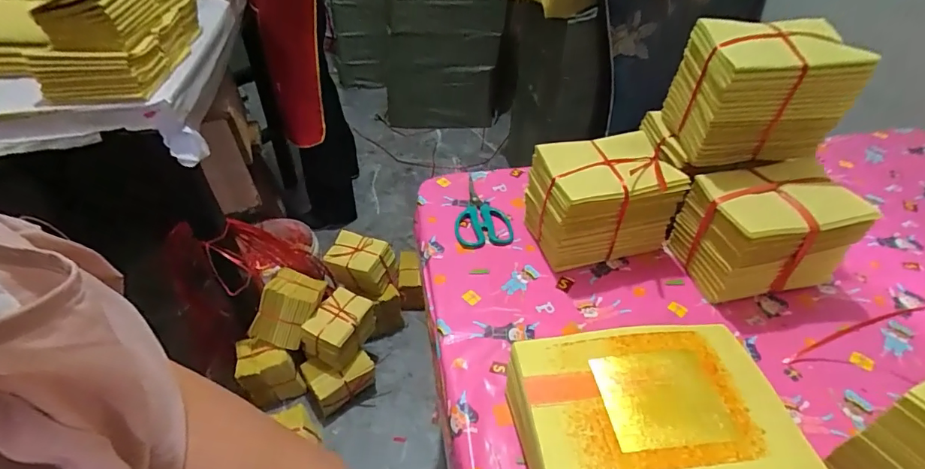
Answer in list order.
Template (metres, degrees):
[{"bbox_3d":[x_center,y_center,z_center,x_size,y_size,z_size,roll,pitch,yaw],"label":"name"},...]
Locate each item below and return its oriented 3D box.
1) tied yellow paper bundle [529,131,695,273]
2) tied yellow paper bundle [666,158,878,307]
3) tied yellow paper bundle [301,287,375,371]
[{"bbox_3d":[0.186,-0.044,0.628,0.169,0.139,0.115,-10,44,-11],"label":"tied yellow paper bundle"},{"bbox_3d":[0.377,-0.004,0.587,0.157,0.135,0.122,-8,43,-9],"label":"tied yellow paper bundle"},{"bbox_3d":[-0.327,0.258,1.260,0.139,0.119,0.173,24,48,24],"label":"tied yellow paper bundle"}]

